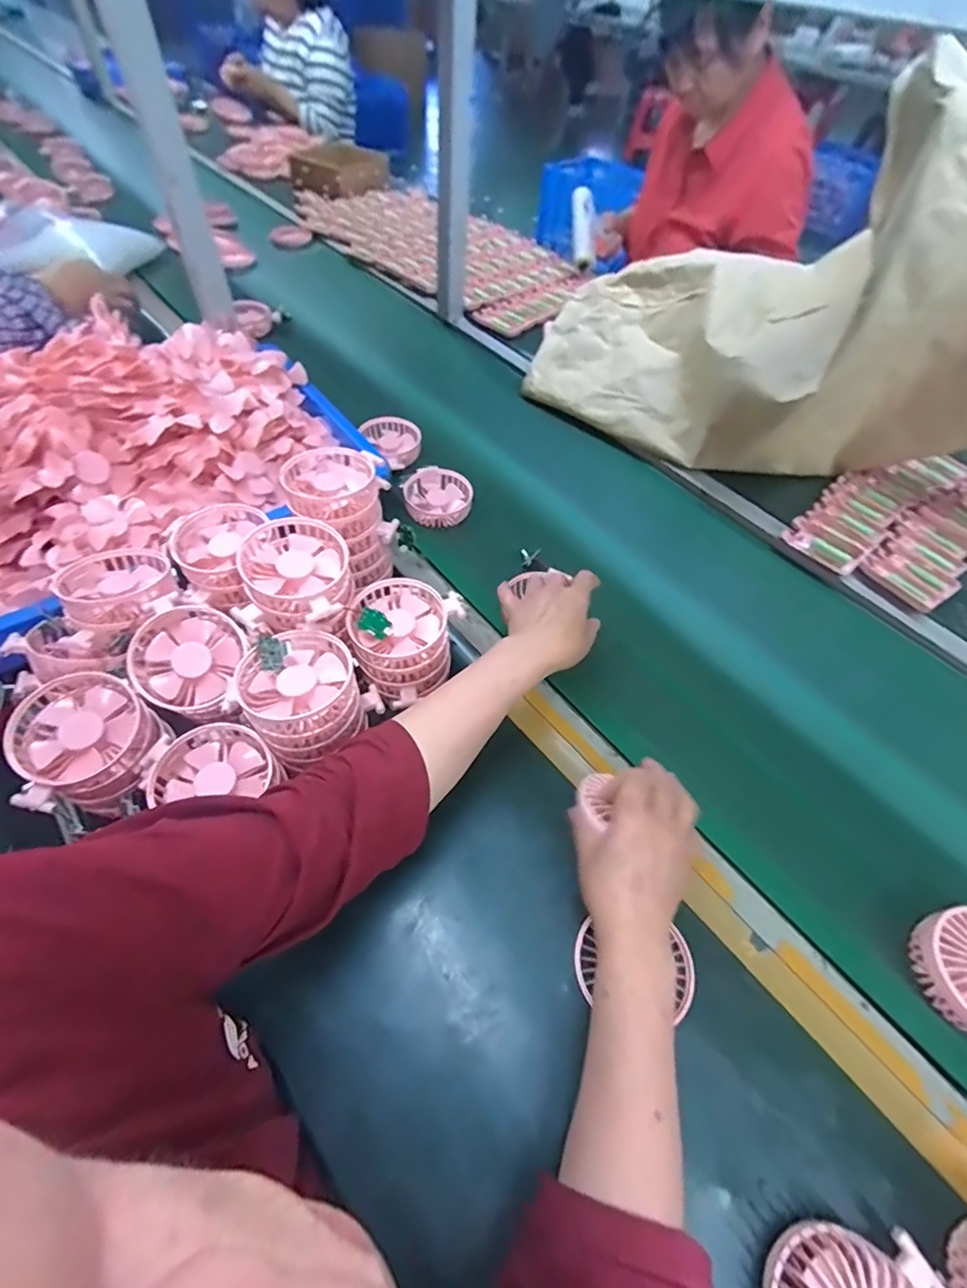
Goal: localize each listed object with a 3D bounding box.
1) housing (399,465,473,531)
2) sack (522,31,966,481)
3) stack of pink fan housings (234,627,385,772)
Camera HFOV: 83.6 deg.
[{"bbox_3d":[-0.063,-0.199,0.734,0.090,0.031,0.093,-8,55,-11],"label":"housing"},{"bbox_3d":[0.413,-0.462,0.713,0.642,0.401,0.307,35,58,19],"label":"sack"},{"bbox_3d":[-0.153,0.047,0.463,0.093,0.077,0.094,23,55,12],"label":"stack of pink fan housings"}]

